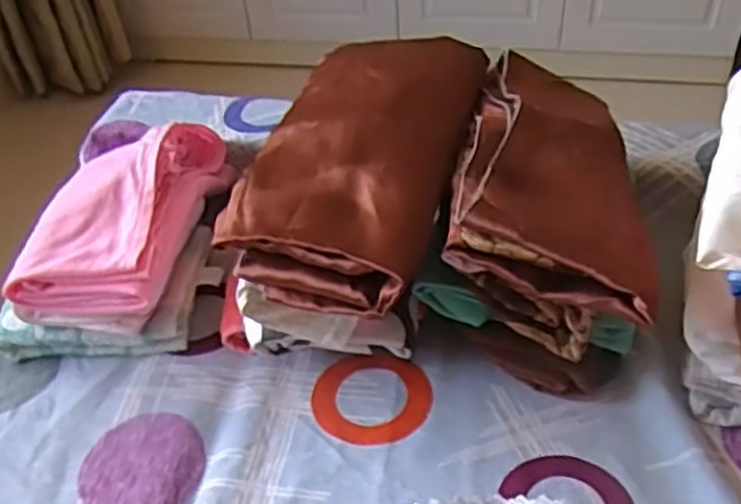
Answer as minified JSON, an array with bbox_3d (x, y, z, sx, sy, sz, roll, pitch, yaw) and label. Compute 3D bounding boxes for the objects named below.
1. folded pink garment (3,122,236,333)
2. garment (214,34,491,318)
[{"bbox_3d":[-0.224,-0.051,0.682,0.120,0.081,0.266,1,43,6],"label":"folded pink garment"},{"bbox_3d":[-0.003,-0.086,0.581,0.150,0.064,0.288,11,45,16],"label":"garment"}]

